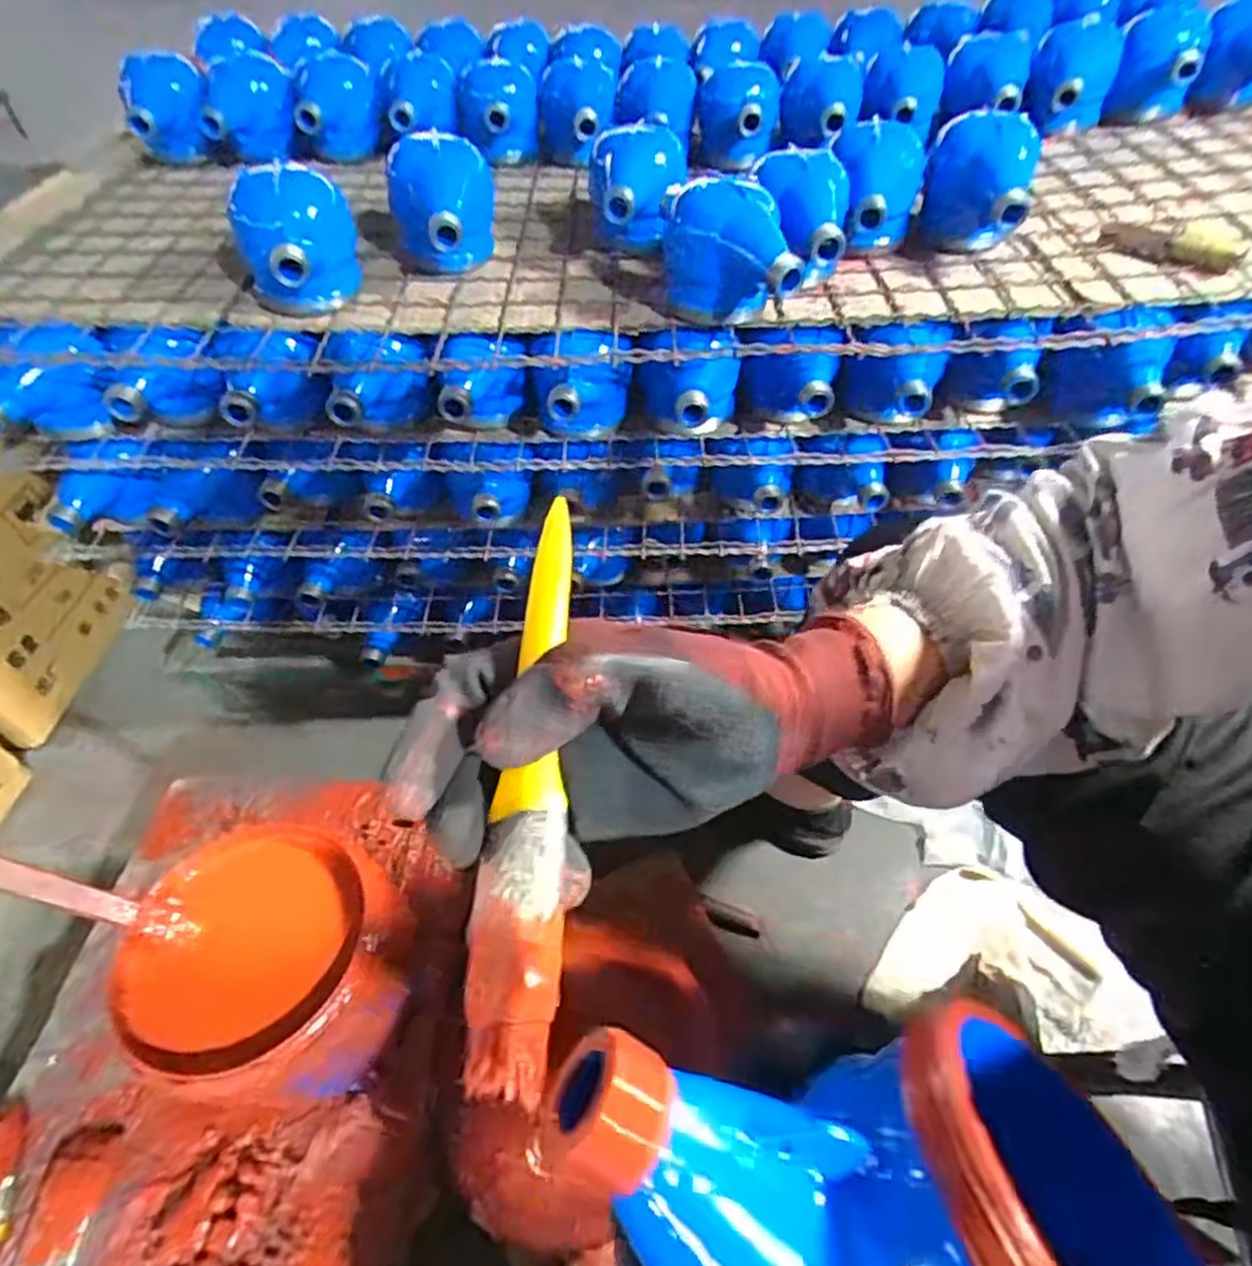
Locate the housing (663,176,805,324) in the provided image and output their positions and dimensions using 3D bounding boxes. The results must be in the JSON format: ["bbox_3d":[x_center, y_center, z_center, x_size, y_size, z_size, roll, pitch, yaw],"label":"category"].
[{"bbox_3d":[0.077,-0.272,0.518,0.102,0.080,0.088,9,50,10],"label":"housing"}]

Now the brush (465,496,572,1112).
[{"bbox_3d":[-0.027,0.033,0.213,0.024,0.012,0.174,0,57,2],"label":"brush"}]

